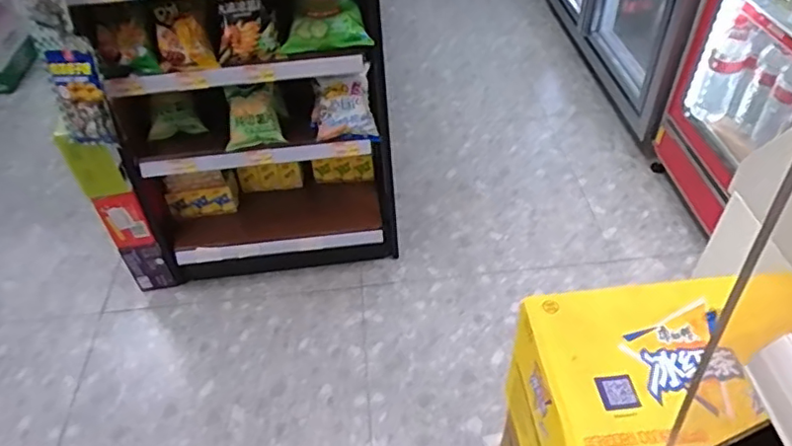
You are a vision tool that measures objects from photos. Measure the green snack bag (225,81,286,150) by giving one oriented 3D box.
[{"bbox_3d":[-0.394,-0.292,1.568,0.143,0.167,0.062,-8,45,-4],"label":"green snack bag"}]

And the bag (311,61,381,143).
[{"bbox_3d":[-0.143,-0.308,1.554,0.167,0.177,0.078,-7,45,-3],"label":"bag"}]

